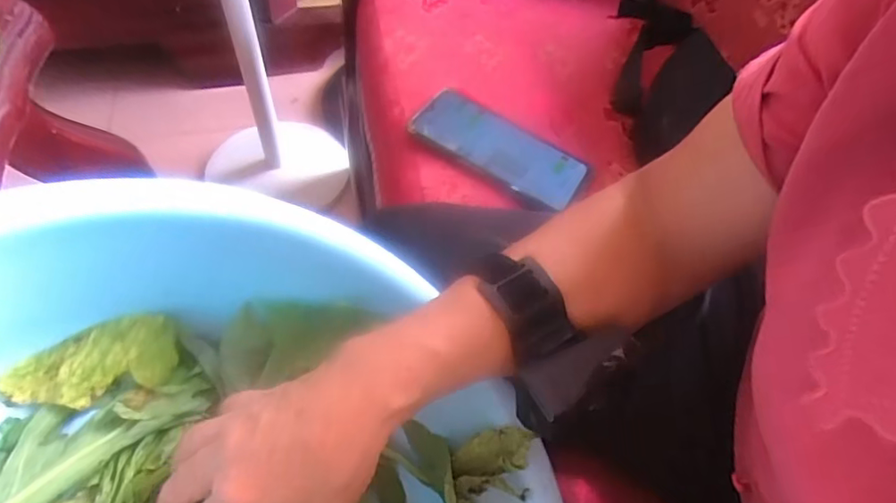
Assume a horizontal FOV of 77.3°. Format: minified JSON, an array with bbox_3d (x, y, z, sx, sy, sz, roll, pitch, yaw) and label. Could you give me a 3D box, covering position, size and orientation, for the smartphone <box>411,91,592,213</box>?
[{"bbox_3d":[0.048,-0.097,0.510,0.157,0.009,0.078,28,55,5],"label":"smartphone"}]

